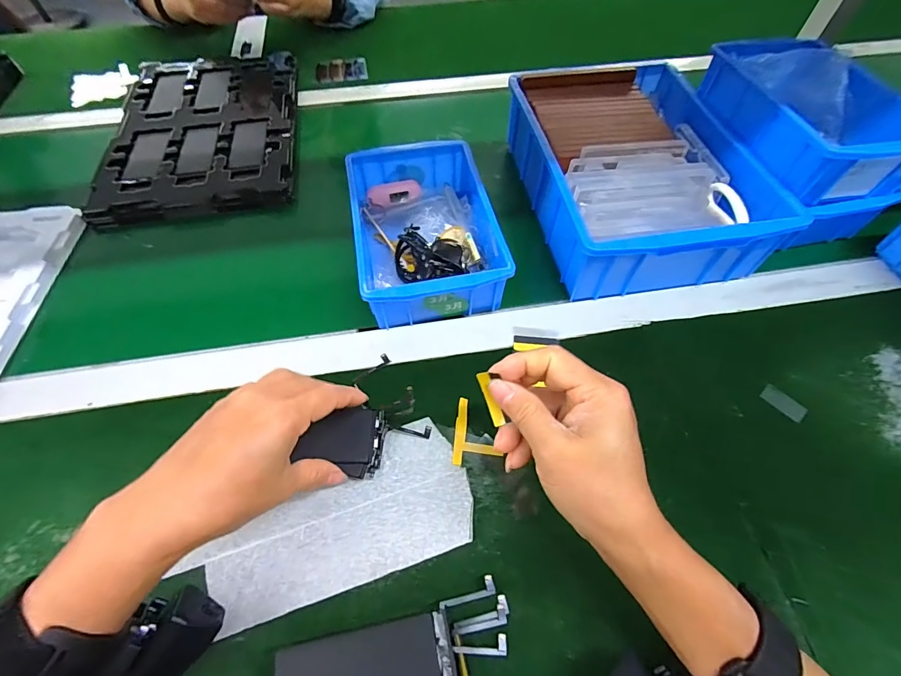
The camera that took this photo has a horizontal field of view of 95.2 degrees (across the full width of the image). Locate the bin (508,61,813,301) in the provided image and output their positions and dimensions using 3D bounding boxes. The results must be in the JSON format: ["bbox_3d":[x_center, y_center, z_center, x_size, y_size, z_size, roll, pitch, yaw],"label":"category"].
[{"bbox_3d":[0.190,-0.181,0.448,0.203,0.082,0.287,-8,58,-5],"label":"bin"}]

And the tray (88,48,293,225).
[{"bbox_3d":[-0.328,-0.288,0.557,0.227,0.028,0.331,-8,58,-5],"label":"tray"}]

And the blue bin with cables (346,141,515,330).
[{"bbox_3d":[-0.029,-0.112,0.420,0.130,0.059,0.200,-9,58,-6],"label":"blue bin with cables"}]

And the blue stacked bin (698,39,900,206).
[{"bbox_3d":[0.351,-0.225,0.405,0.131,0.054,0.191,-6,58,-4],"label":"blue stacked bin"}]

